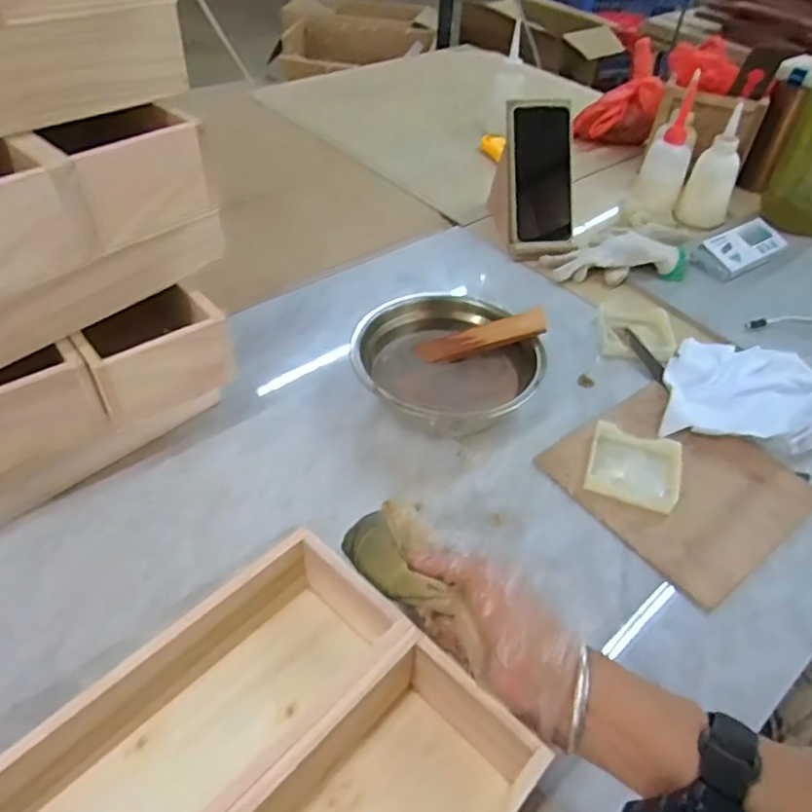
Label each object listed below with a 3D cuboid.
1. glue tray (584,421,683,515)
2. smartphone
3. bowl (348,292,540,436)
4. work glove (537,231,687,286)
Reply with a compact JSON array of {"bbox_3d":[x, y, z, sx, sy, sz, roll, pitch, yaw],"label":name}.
[{"bbox_3d":[0.198,0.053,0.541,0.075,0.021,0.072,15,45,13],"label":"glue tray"},{"bbox_3d":[0.174,-0.291,0.786,0.073,0.164,0.016,-4,6,-7],"label":"smartphone"},{"bbox_3d":[0.040,-0.034,0.585,0.165,0.073,0.165,1,43,-1],"label":"bowl"},{"bbox_3d":[0.260,-0.196,0.785,0.179,0.036,0.102,-2,43,-5],"label":"work glove"}]

